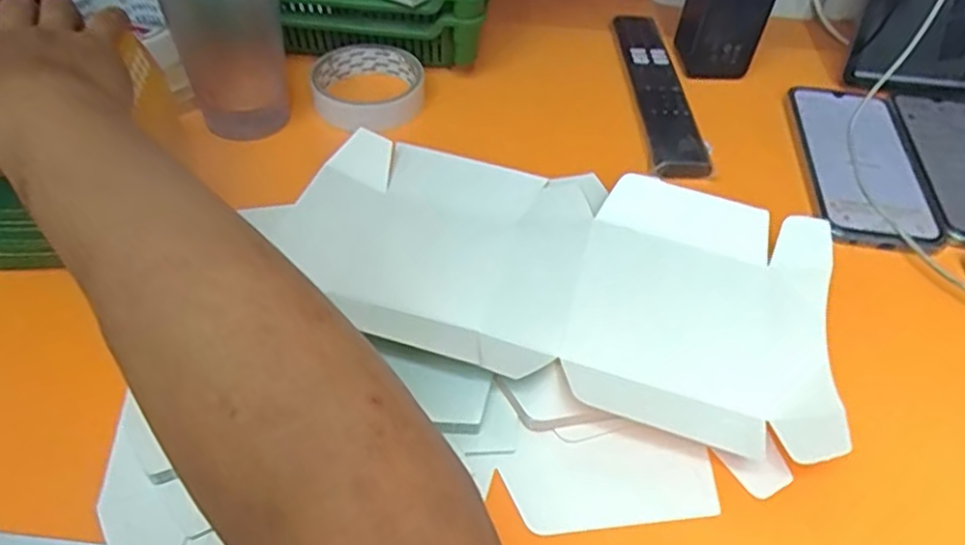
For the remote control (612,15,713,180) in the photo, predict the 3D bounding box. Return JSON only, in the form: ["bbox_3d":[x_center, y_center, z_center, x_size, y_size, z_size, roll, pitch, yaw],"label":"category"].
[{"bbox_3d":[0.140,-0.148,0.546,0.047,0.014,0.200,0,49,-4],"label":"remote control"}]

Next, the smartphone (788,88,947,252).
[{"bbox_3d":[0.279,-0.084,0.500,0.080,0.005,0.173,7,49,2],"label":"smartphone"}]

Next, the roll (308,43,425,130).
[{"bbox_3d":[-0.089,-0.146,0.529,0.085,0.028,0.095,-8,50,-11],"label":"roll"}]

